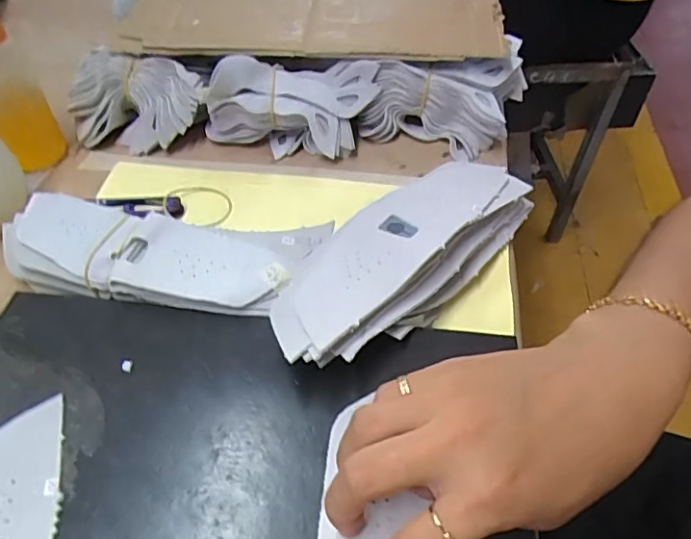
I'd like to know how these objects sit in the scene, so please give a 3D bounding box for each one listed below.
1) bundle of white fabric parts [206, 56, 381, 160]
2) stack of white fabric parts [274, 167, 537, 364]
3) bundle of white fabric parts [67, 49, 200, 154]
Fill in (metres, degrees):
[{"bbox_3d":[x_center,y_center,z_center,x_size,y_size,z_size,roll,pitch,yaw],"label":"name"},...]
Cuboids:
[{"bbox_3d":[-0.045,-0.134,0.457,0.138,0.062,0.061,4,50,3],"label":"bundle of white fabric parts"},{"bbox_3d":[0.042,-0.016,0.357,0.078,0.039,0.236,33,49,27],"label":"stack of white fabric parts"},{"bbox_3d":[-0.173,-0.144,0.471,0.110,0.054,0.076,4,50,3],"label":"bundle of white fabric parts"}]

